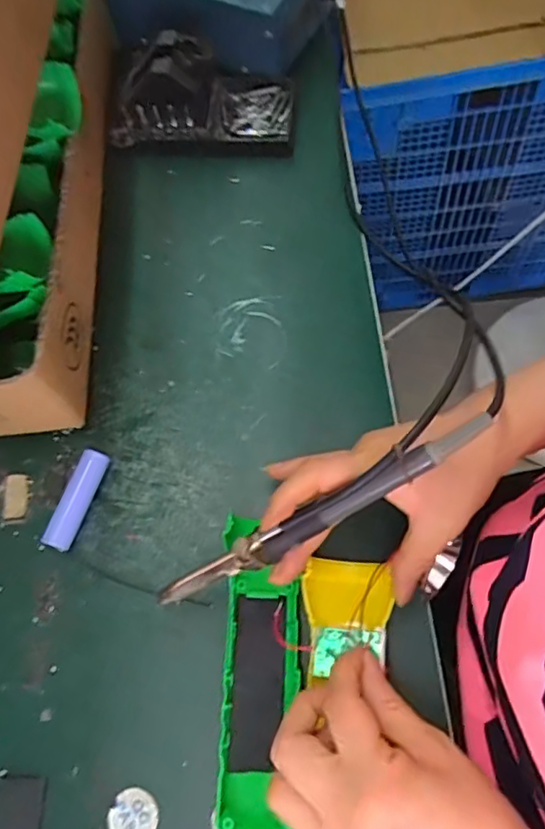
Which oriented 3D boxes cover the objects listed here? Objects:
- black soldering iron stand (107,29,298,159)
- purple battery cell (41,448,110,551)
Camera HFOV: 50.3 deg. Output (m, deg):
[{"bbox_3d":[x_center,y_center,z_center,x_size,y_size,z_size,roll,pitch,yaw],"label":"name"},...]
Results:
[{"bbox_3d":[-0.058,-0.269,0.478,0.147,0.069,0.081,0,68,5],"label":"black soldering iron stand"},{"bbox_3d":[-0.127,0.057,0.382,0.018,0.018,0.065,18,71,12],"label":"purple battery cell"}]

